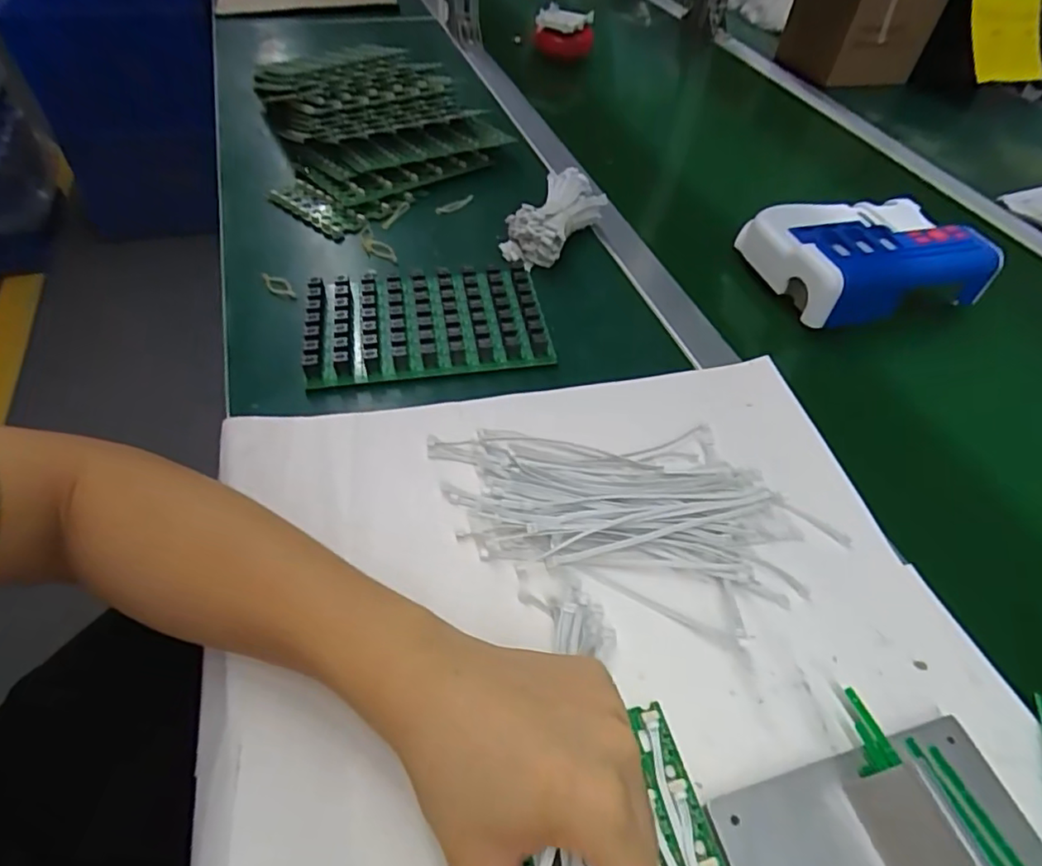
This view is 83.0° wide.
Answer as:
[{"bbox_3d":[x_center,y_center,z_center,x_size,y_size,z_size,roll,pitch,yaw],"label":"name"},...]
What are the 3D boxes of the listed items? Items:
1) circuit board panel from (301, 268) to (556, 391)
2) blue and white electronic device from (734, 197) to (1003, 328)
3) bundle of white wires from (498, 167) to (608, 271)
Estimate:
[{"bbox_3d":[-0.076,-0.093,0.471,0.180,0.021,0.114,-6,50,-11],"label":"circuit board panel"},{"bbox_3d":[0.306,-0.159,0.527,0.173,0.062,0.128,-8,51,-12],"label":"blue and white electronic device"},{"bbox_3d":[0.030,-0.201,0.548,0.058,0.046,0.103,27,52,17],"label":"bundle of white wires"}]

